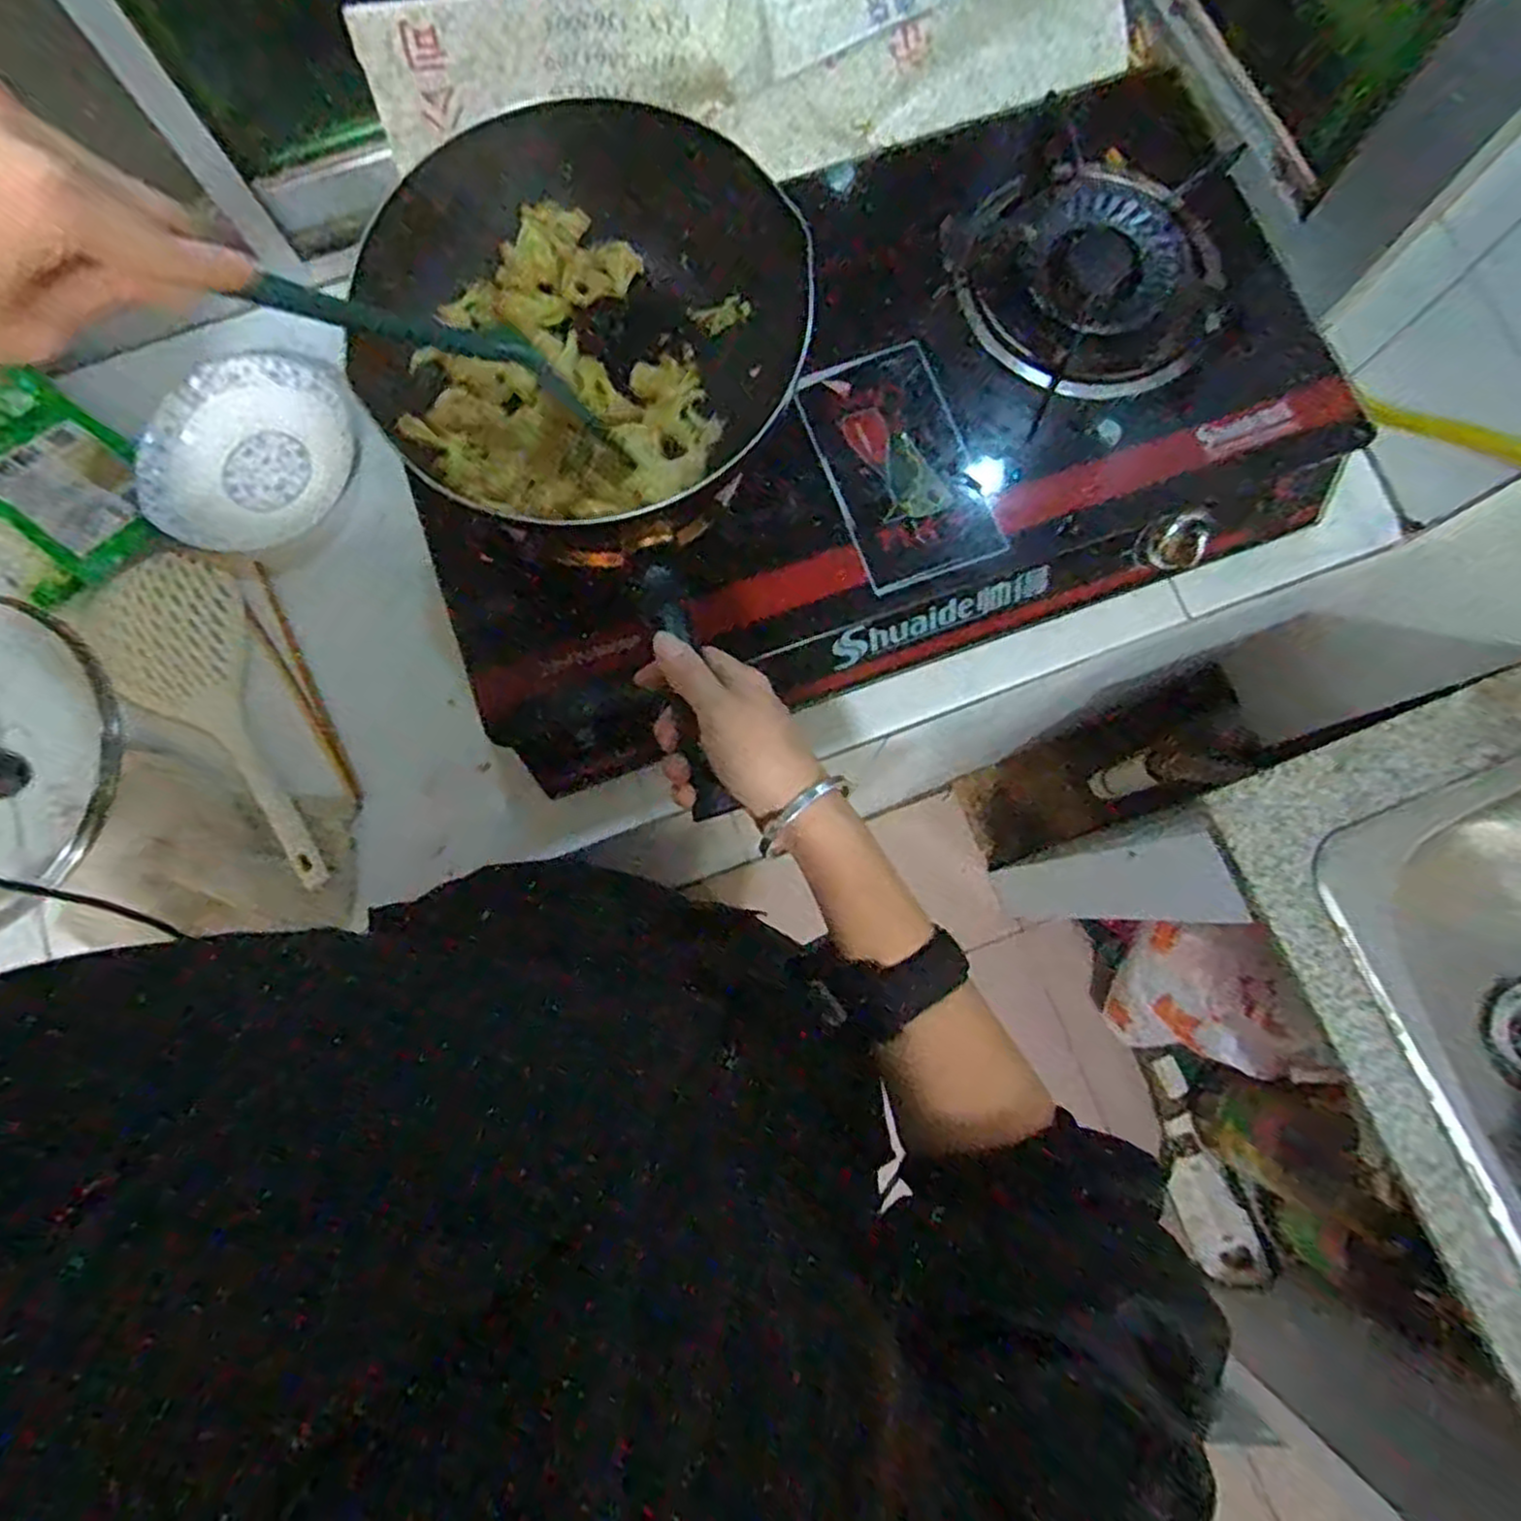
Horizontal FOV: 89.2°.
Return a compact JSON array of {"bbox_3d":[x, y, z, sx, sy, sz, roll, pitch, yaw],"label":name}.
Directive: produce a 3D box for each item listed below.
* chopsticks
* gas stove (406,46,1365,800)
[{"bbox_3d":[-0.390,-0.062,0.653,0.026,0.011,0.223,-27,81,-5],"label":"chopsticks"},{"bbox_3d":[0.073,-0.261,0.598,0.662,0.088,0.372,-22,80,-4],"label":"gas stove"}]

